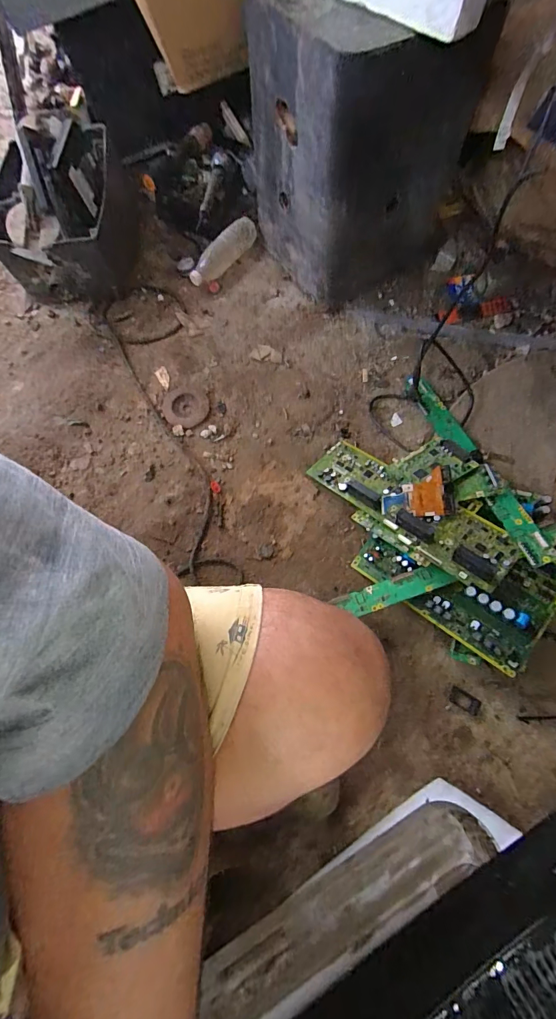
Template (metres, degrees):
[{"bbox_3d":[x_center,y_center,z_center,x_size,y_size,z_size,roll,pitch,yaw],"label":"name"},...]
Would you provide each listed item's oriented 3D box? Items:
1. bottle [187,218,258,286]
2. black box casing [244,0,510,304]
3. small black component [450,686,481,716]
[{"bbox_3d":[-0.129,-0.606,0.943,0.208,0.052,0.050,-43,76,-14],"label":"bottle"},{"bbox_3d":[0.141,-0.686,0.790,0.282,0.406,0.342,-38,75,-12],"label":"black box casing"},{"bbox_3d":[0.307,0.314,0.660,0.048,0.006,0.026,30,73,10],"label":"small black component"}]

